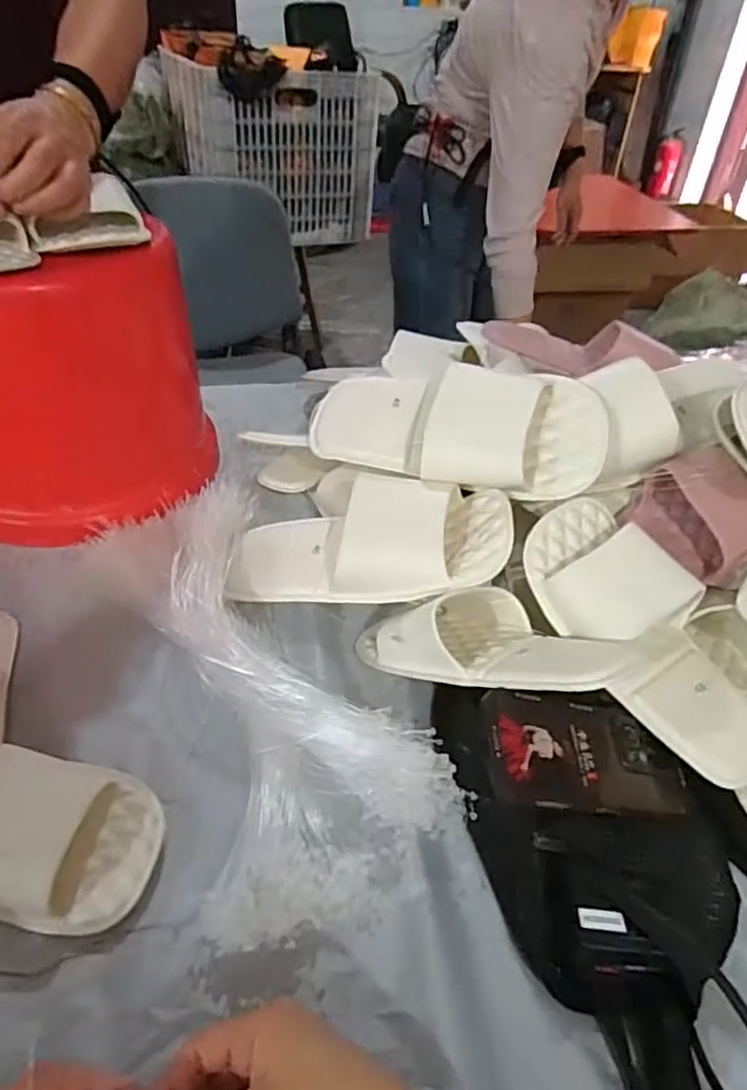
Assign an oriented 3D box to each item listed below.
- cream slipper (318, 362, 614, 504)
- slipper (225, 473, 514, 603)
[{"bbox_3d":[0.060,-0.106,0.594,0.273,0.068,0.108,11,81,27],"label":"cream slipper"},{"bbox_3d":[-0.016,-0.009,0.572,0.253,0.073,0.104,-9,35,23],"label":"slipper"}]

